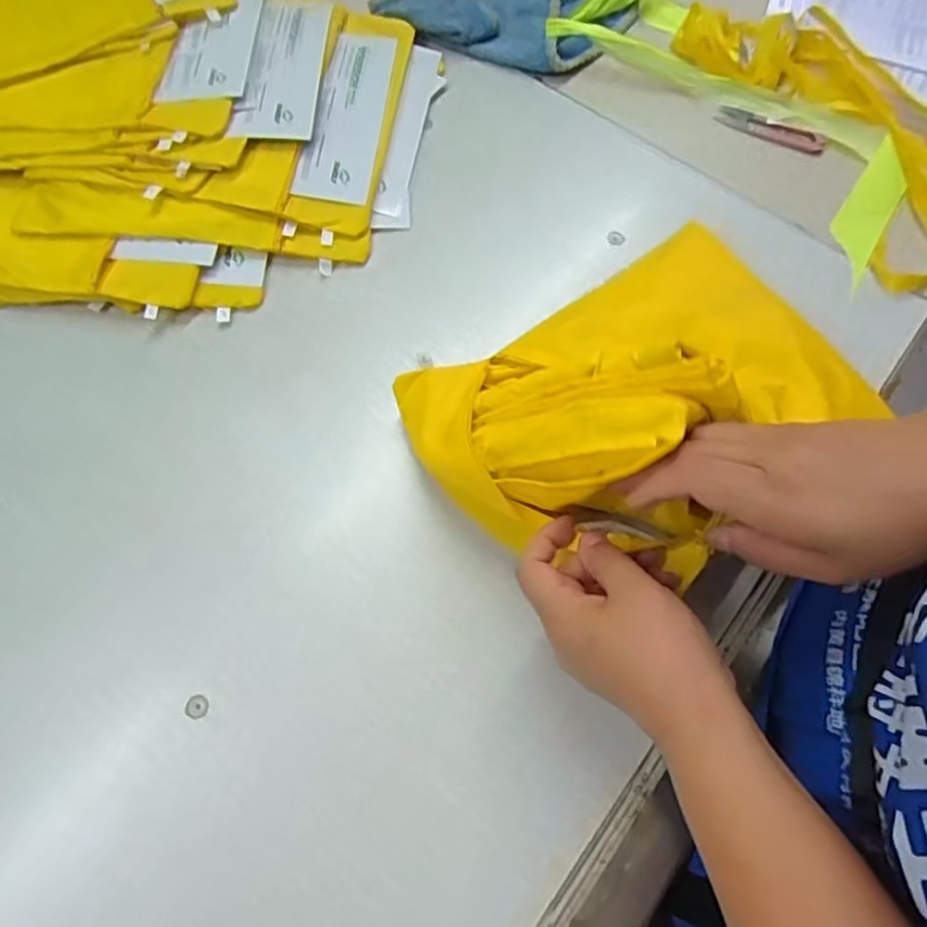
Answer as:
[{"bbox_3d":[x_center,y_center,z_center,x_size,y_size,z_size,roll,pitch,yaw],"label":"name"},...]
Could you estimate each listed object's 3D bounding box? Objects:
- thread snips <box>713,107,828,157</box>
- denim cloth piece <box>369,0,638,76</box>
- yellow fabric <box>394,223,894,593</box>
[{"bbox_3d":[0.298,-0.324,0.623,0.103,0.007,0.026,24,71,8],"label":"thread snips"},{"bbox_3d":[0.064,-0.506,0.660,0.251,0.036,0.230,18,70,6],"label":"denim cloth piece"},{"bbox_3d":[0.118,-0.064,0.393,0.294,0.137,0.193,-29,73,-11],"label":"yellow fabric"}]

